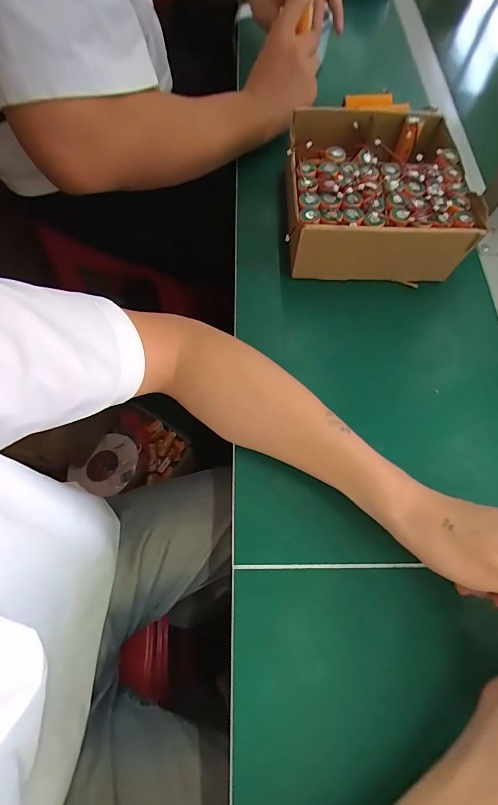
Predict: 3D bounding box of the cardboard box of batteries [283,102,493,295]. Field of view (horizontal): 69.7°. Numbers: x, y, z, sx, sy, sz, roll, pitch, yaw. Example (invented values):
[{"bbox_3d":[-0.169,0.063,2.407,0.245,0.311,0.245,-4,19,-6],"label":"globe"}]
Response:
[{"bbox_3d":[0.136,-0.235,0.415,0.185,0.090,0.184,1,67,-2],"label":"cardboard box of batteries"}]

